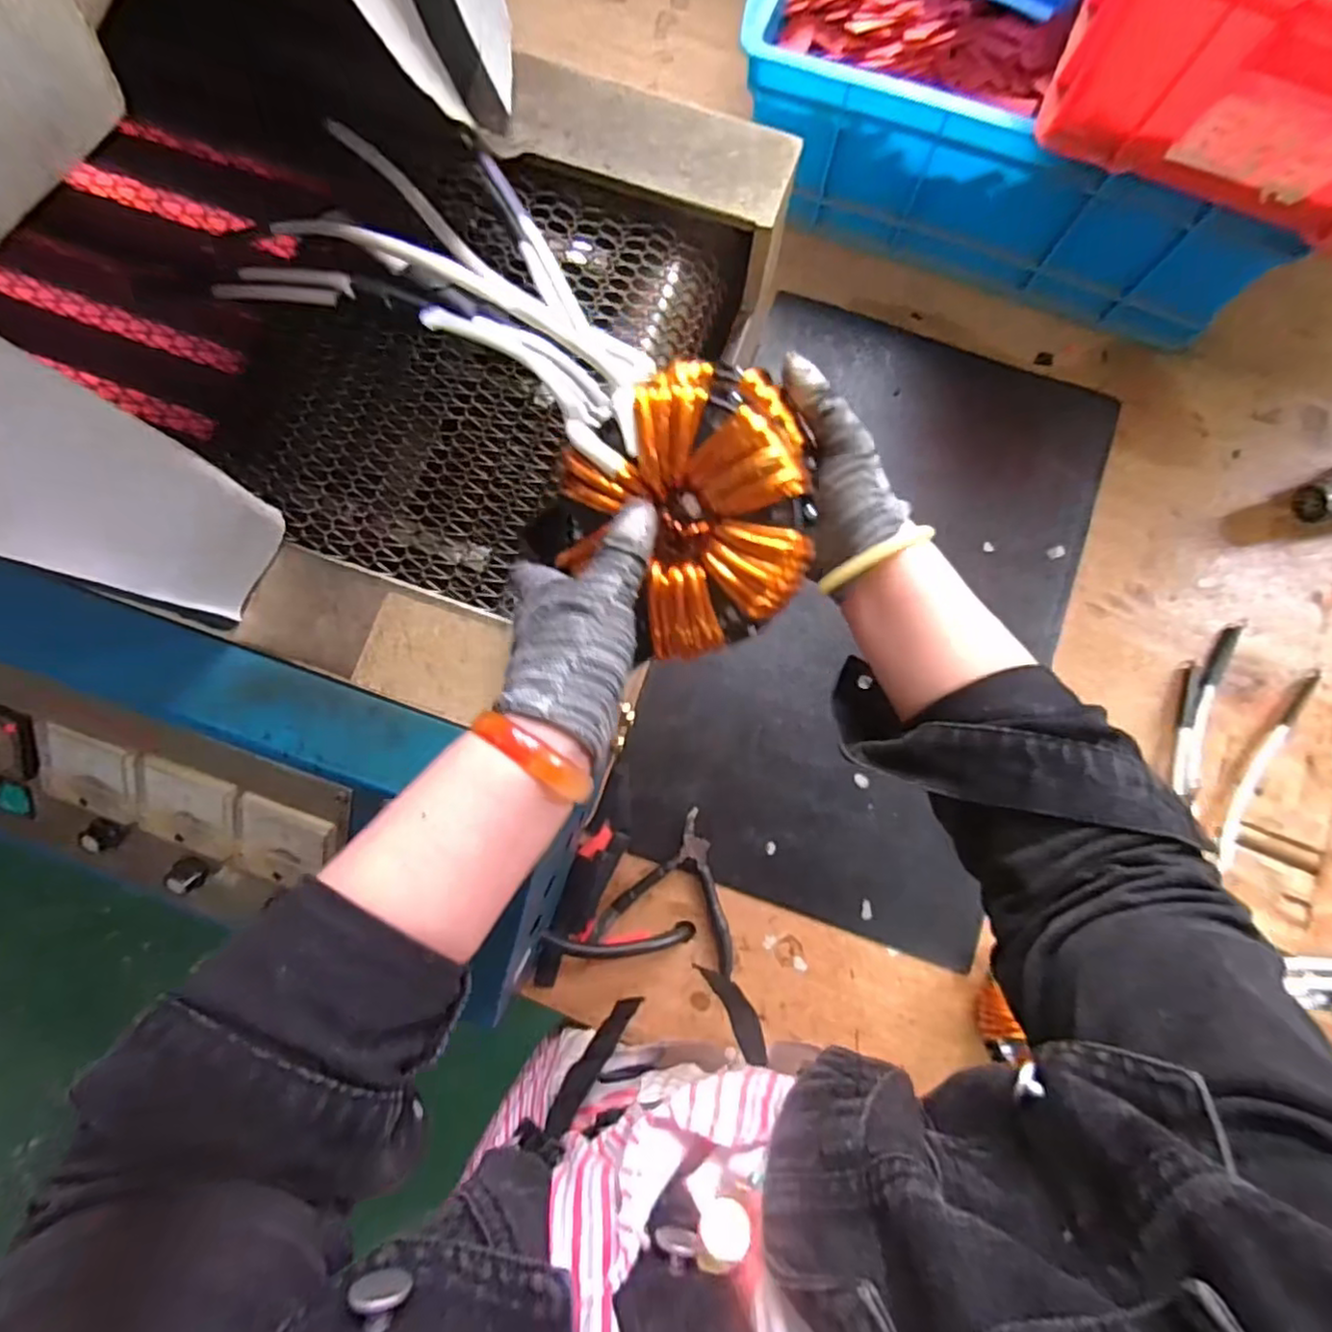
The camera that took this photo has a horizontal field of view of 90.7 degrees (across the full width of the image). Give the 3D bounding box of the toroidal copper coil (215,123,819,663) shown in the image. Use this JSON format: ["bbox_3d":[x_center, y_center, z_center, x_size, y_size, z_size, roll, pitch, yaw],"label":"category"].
[{"bbox_3d":[-0.062,-0.158,0.352,0.350,0.059,0.150,43,87,9],"label":"toroidal copper coil"}]

